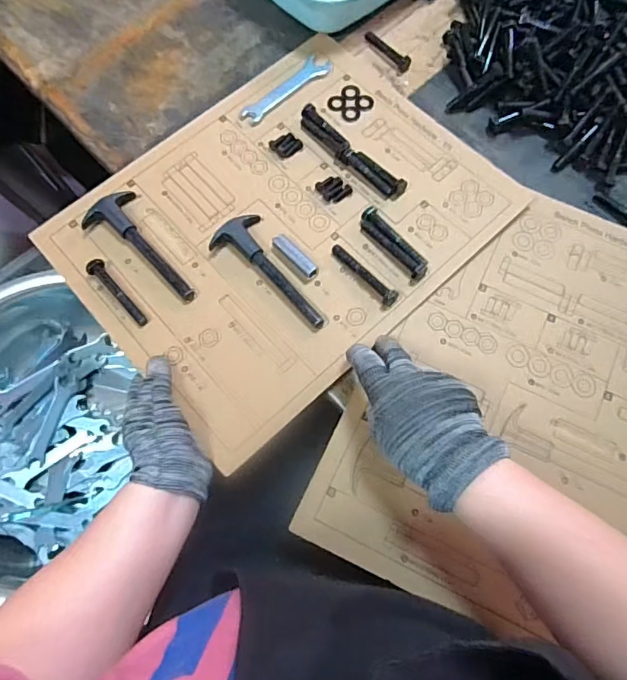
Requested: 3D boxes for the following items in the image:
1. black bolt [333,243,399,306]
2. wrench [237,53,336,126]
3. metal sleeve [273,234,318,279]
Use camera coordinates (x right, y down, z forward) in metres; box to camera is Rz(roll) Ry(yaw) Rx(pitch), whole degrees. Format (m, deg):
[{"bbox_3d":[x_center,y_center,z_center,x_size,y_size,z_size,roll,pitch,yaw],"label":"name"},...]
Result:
[{"bbox_3d":[0.045,-0.060,0.450,0.013,0.018,0.075,-40,78,-11],"label":"black bolt"},{"bbox_3d":[-0.028,-0.263,0.528,0.111,0.004,0.028,-43,79,-12],"label":"wrench"},{"bbox_3d":[-0.016,-0.076,0.461,0.015,0.015,0.051,-41,78,-12],"label":"metal sleeve"}]

